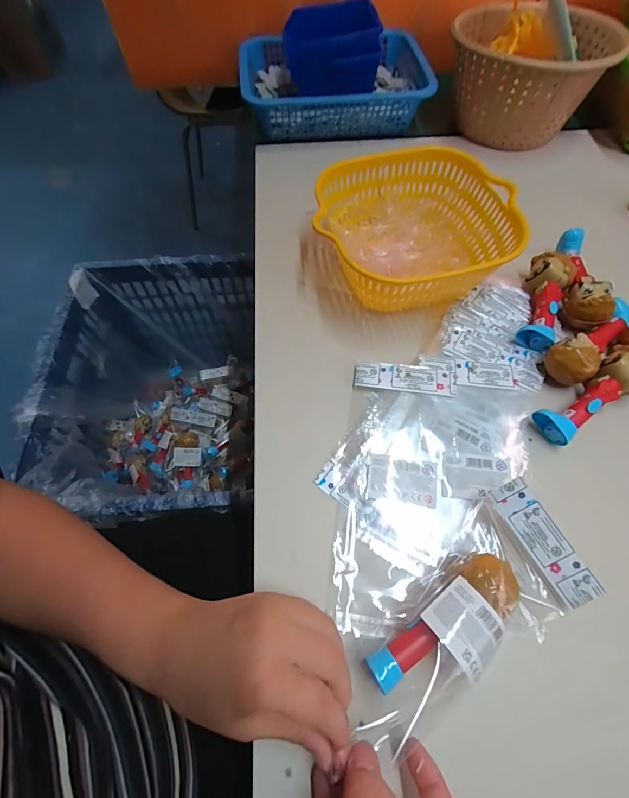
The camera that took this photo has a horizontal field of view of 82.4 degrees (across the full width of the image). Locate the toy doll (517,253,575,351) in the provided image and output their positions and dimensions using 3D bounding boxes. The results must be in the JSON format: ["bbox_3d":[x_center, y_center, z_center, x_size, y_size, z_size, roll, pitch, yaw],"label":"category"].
[{"bbox_3d":[0.246,-0.107,0.387,0.039,0.034,0.115,24,64,12],"label":"toy doll"}]

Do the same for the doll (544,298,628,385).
[{"bbox_3d":[0.291,-0.060,0.365,0.132,0.036,0.042,-32,66,-16],"label":"doll"}]

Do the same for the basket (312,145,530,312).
[{"bbox_3d":[0.106,-0.185,0.407,0.211,0.072,0.199,-11,62,-6],"label":"basket"}]

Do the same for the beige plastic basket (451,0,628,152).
[{"bbox_3d":[0.306,-0.486,0.535,0.202,0.125,0.227,10,63,6],"label":"beige plastic basket"}]

